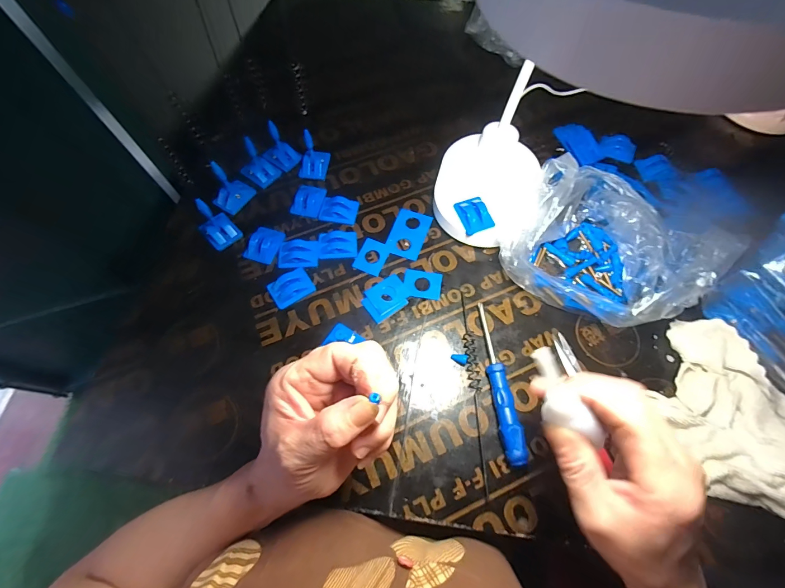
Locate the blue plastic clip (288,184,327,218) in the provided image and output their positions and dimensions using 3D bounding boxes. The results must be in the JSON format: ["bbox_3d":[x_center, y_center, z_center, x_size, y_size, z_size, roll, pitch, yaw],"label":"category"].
[{"bbox_3d":[-0.101,-0.115,0.422,0.035,0.012,0.043,13,66,7],"label":"blue plastic clip"}]

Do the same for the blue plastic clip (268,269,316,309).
[{"bbox_3d":[-0.111,-0.007,0.377,0.043,0.009,0.033,-33,68,-13],"label":"blue plastic clip"}]

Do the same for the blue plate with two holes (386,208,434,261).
[{"bbox_3d":[0.019,-0.072,0.405,0.041,0.004,0.064,18,67,10],"label":"blue plate with two holes"}]

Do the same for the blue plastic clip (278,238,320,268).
[{"bbox_3d":[-0.107,-0.047,0.391,0.046,0.009,0.037,-2,65,0],"label":"blue plastic clip"}]

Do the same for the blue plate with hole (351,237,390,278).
[{"bbox_3d":[-0.023,-0.043,0.395,0.033,0.004,0.044,20,67,10],"label":"blue plate with hole"}]

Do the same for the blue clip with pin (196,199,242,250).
[{"bbox_3d":[-0.198,-0.080,0.382,0.033,0.055,0.035,42,72,18],"label":"blue clip with pin"}]

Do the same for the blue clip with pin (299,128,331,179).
[{"bbox_3d":[-0.100,-0.173,0.424,0.032,0.051,0.037,8,65,5],"label":"blue clip with pin"}]

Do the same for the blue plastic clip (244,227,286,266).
[{"bbox_3d":[-0.146,-0.057,0.393,0.034,0.012,0.043,18,67,9],"label":"blue plastic clip"}]

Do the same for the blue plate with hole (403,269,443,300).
[{"bbox_3d":[0.033,-0.011,0.380,0.041,0.004,0.033,8,65,5],"label":"blue plate with hole"}]

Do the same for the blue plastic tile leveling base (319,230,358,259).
[{"bbox_3d":[-0.062,-0.058,0.395,0.041,0.007,0.035,-5,65,-1],"label":"blue plastic tile leveling base"}]

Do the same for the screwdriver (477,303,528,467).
[{"bbox_3d":[0.100,0.081,0.331,0.017,0.017,0.149,-8,65,-2],"label":"screwdriver"}]

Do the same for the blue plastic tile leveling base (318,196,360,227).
[{"bbox_3d":[-0.064,-0.102,0.417,0.043,0.008,0.034,11,66,6],"label":"blue plastic tile leveling base"}]

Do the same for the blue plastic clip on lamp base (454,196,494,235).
[{"bbox_3d":[0.090,-0.086,0.380,0.032,0.009,0.039,-18,66,-7],"label":"blue plastic clip on lamp base"}]

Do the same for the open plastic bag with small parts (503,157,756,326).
[{"bbox_3d":[0.213,-0.057,0.351,0.183,0.084,0.167,15,66,8],"label":"open plastic bag with small parts"}]

